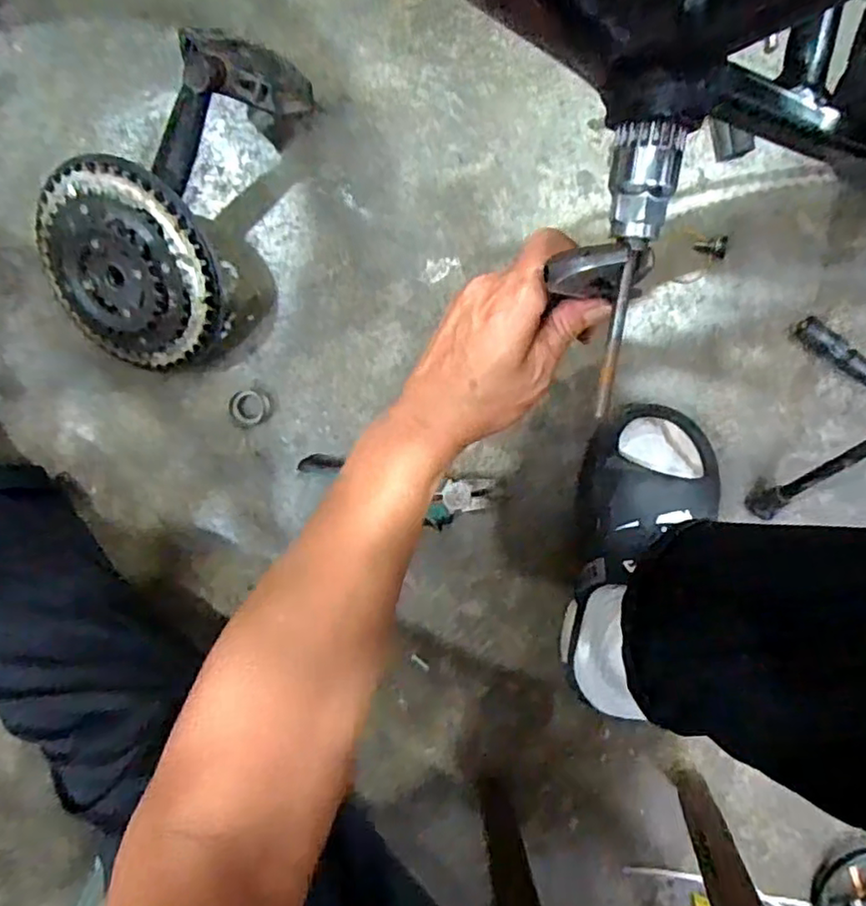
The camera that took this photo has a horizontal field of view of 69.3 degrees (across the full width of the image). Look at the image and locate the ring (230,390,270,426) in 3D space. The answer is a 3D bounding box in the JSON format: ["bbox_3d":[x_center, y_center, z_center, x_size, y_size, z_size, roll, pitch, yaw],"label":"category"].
[{"bbox_3d":[-0.171,-0.042,0.582,0.035,0.014,0.033,0,96,2],"label":"ring"}]

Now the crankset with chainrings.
[{"bbox_3d":[-0.228,-0.214,0.520,0.167,0.106,0.288,24,97,-1],"label":"crankset with chainrings"}]

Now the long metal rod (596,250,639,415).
[{"bbox_3d":[0.090,-0.057,0.311,0.007,0.013,0.079,8,97,1],"label":"long metal rod"}]

